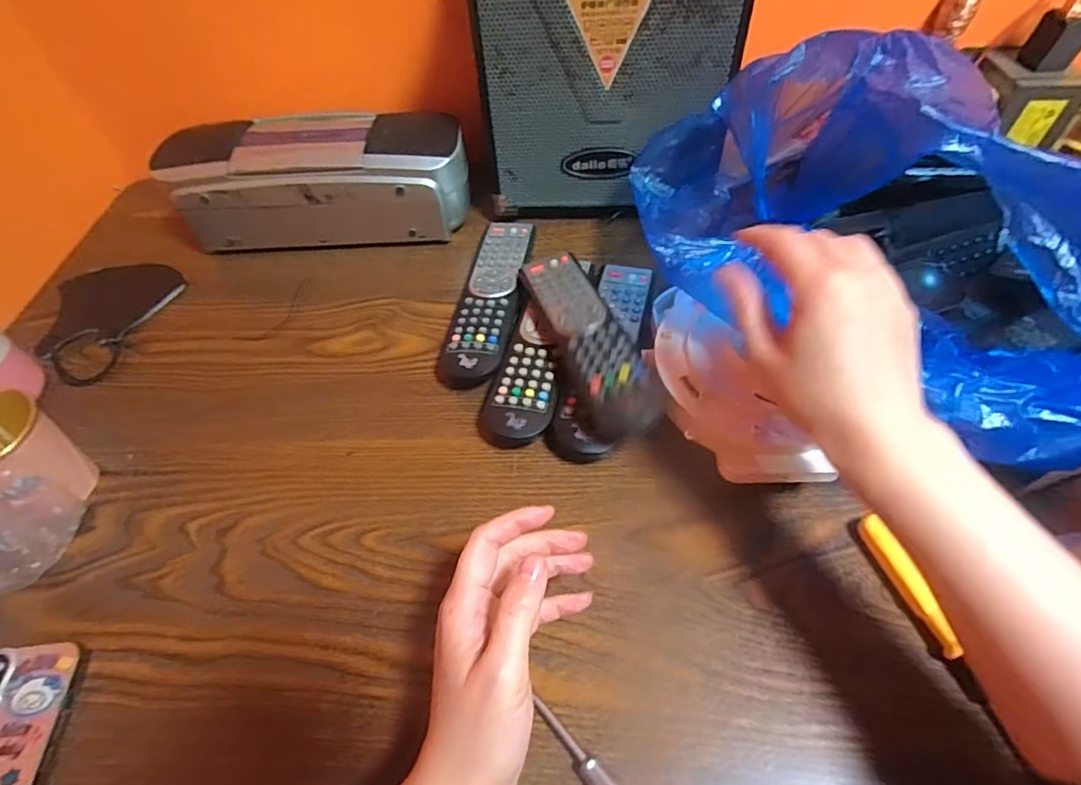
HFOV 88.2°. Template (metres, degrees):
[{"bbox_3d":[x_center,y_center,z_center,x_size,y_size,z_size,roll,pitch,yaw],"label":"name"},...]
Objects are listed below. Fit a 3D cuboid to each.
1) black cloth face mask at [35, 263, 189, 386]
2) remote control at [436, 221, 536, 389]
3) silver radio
[{"bbox_3d":[-0.415,-0.070,0.523,0.113,0.027,0.134,9,54,11],"label":"black cloth face mask"},{"bbox_3d":[-0.041,-0.084,0.482,0.054,0.026,0.190,5,53,8],"label":"remote control"},{"bbox_3d":[-0.210,-0.207,0.546,0.278,0.106,0.111,-7,52,-2],"label":"silver radio"}]

